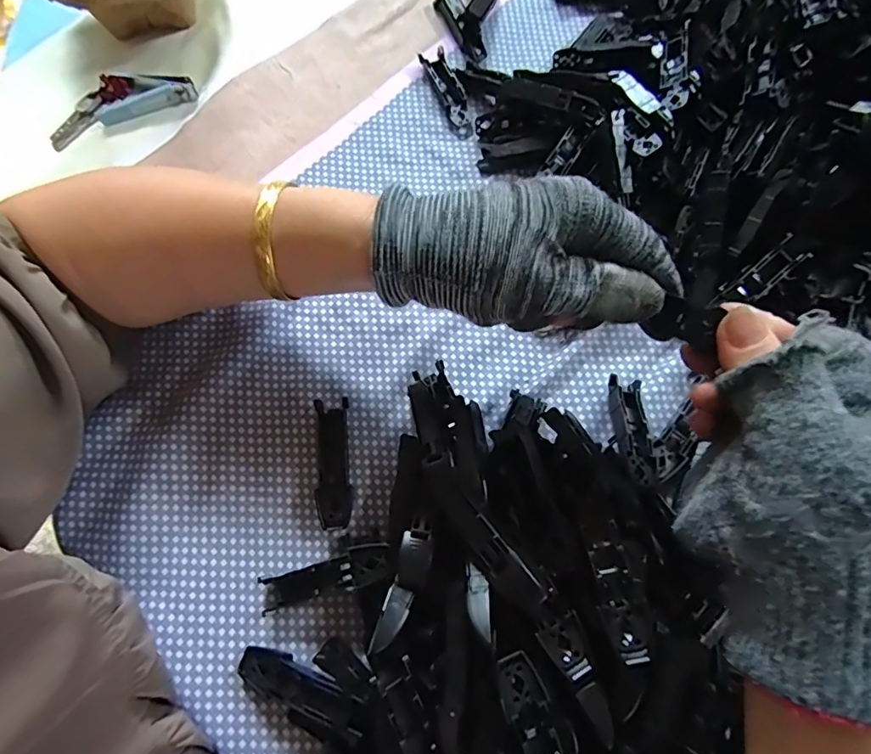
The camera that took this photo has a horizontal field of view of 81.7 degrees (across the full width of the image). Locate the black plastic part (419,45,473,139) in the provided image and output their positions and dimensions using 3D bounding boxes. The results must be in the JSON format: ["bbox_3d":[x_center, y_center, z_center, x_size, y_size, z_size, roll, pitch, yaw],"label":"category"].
[{"bbox_3d":[0.010,-0.197,0.347,0.018,0.009,0.072,-20,74,-8],"label":"black plastic part"}]

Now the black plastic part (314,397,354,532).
[{"bbox_3d":[-0.055,0.046,0.271,0.018,0.010,0.068,-5,72,-3],"label":"black plastic part"}]

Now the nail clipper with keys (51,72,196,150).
[{"bbox_3d":[-0.213,-0.184,0.336,0.098,0.012,0.035,-28,75,-10],"label":"nail clipper with keys"}]

